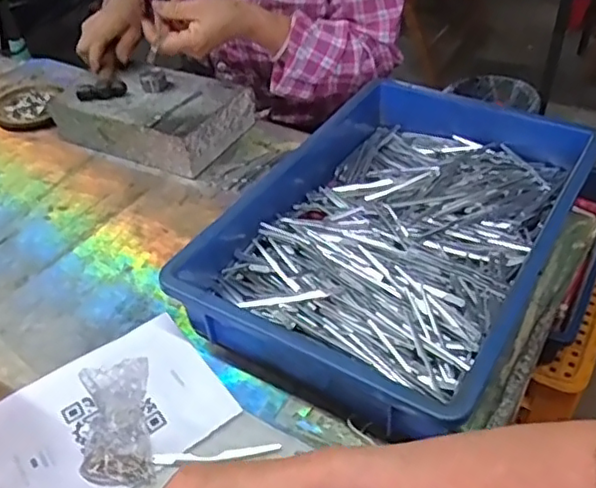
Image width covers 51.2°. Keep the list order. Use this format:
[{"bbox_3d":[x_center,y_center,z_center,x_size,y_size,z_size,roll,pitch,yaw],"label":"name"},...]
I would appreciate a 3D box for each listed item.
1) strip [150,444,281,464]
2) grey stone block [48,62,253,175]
[{"bbox_3d":[-0.066,0.171,0.508,0.103,0.005,0.009,-5,42,-2],"label":"strip"},{"bbox_3d":[-0.200,-0.183,0.862,0.236,0.071,0.147,17,46,21],"label":"grey stone block"}]

